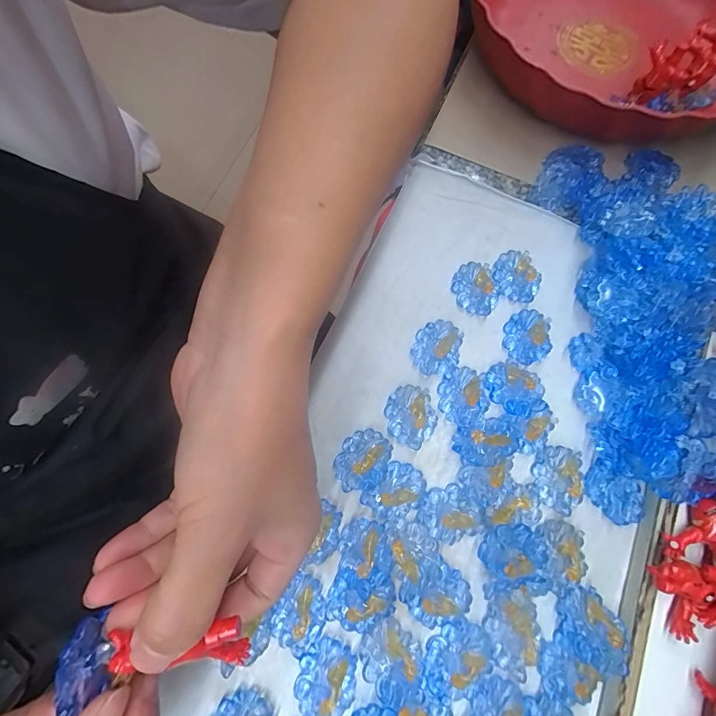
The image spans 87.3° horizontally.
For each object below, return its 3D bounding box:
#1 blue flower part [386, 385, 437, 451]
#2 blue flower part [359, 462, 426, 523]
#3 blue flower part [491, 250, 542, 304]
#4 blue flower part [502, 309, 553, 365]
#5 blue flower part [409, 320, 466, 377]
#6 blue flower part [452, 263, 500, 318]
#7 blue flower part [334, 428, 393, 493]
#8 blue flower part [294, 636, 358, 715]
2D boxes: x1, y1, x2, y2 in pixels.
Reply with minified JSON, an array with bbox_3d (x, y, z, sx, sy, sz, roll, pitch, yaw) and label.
[{"bbox_3d":[0.032,0.036,0.230,0.029,0.009,0.037,-6,75,-3],"label":"blue flower part"},{"bbox_3d":[0.023,0.078,0.217,0.027,0.010,0.035,42,77,9],"label":"blue flower part"},{"bbox_3d":[0.110,-0.058,0.257,0.032,0.008,0.035,29,76,6],"label":"blue flower part"},{"bbox_3d":[0.112,-0.014,0.247,0.030,0.004,0.036,0,75,-2],"label":"blue flower part"},{"bbox_3d":[0.052,-0.007,0.245,0.030,0.004,0.037,18,75,3],"label":"blue flower part"},{"bbox_3d":[0.080,-0.047,0.256,0.028,0.005,0.037,-12,75,-5],"label":"blue flower part"},{"bbox_3d":[0.003,0.061,0.223,0.029,0.009,0.037,26,75,5],"label":"blue flower part"},{"bbox_3d":[-0.016,0.167,0.194,0.030,0.006,0.035,15,75,3],"label":"blue flower part"}]

